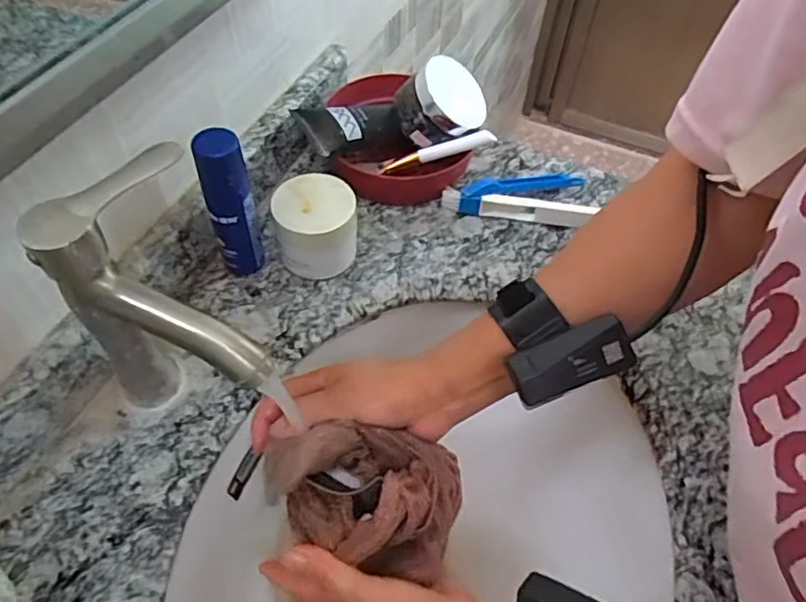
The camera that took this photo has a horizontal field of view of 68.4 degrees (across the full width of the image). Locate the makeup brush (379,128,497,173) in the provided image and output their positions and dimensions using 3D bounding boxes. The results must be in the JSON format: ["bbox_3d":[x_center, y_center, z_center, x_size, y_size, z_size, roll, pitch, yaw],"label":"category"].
[{"bbox_3d":[0.031,-0.137,0.546,0.106,0.013,0.011,-15,53,12],"label":"makeup brush"}]

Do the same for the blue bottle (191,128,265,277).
[{"bbox_3d":[-0.129,-0.067,0.451,0.033,0.128,0.033,-12,55,-11],"label":"blue bottle"}]

